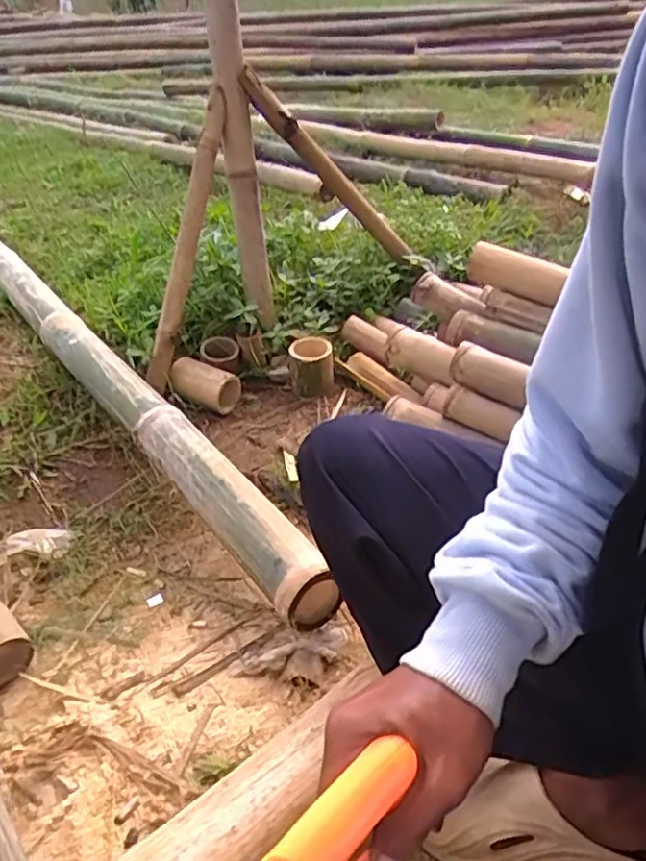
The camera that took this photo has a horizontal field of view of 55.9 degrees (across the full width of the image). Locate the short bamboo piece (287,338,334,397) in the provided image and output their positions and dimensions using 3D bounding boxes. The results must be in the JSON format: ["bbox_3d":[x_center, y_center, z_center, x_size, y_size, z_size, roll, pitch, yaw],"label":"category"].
[{"bbox_3d":[-0.021,-0.121,1.207,0.079,0.107,0.064,-5,35,0],"label":"short bamboo piece"}]

